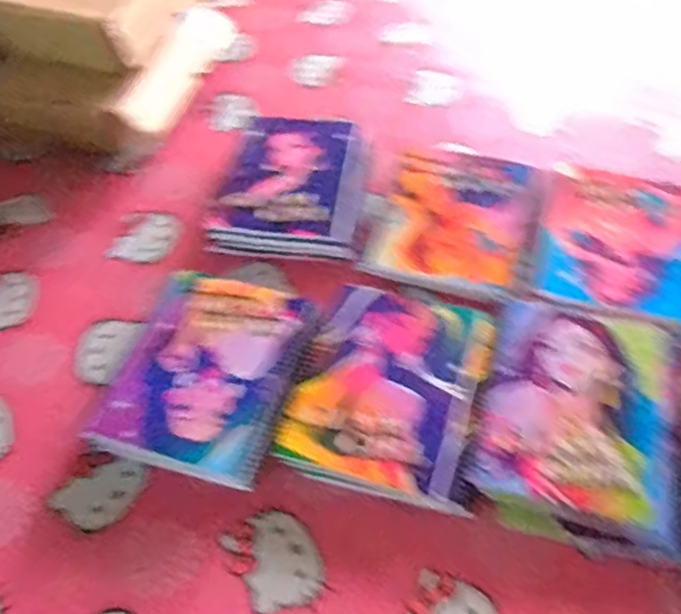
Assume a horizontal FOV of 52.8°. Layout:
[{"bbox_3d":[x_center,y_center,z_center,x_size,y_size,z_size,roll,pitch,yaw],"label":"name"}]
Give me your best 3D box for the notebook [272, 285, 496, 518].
[{"bbox_3d":[0.047,0.072,0.634,0.161,0.009,0.207,13,54,13],"label":"notebook"}]

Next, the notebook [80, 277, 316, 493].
[{"bbox_3d":[-0.124,0.063,0.660,0.167,0.034,0.209,13,54,13],"label":"notebook"}]

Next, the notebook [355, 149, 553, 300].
[{"bbox_3d":[0.133,-0.105,0.759,0.174,0.009,0.205,15,55,14],"label":"notebook"}]

